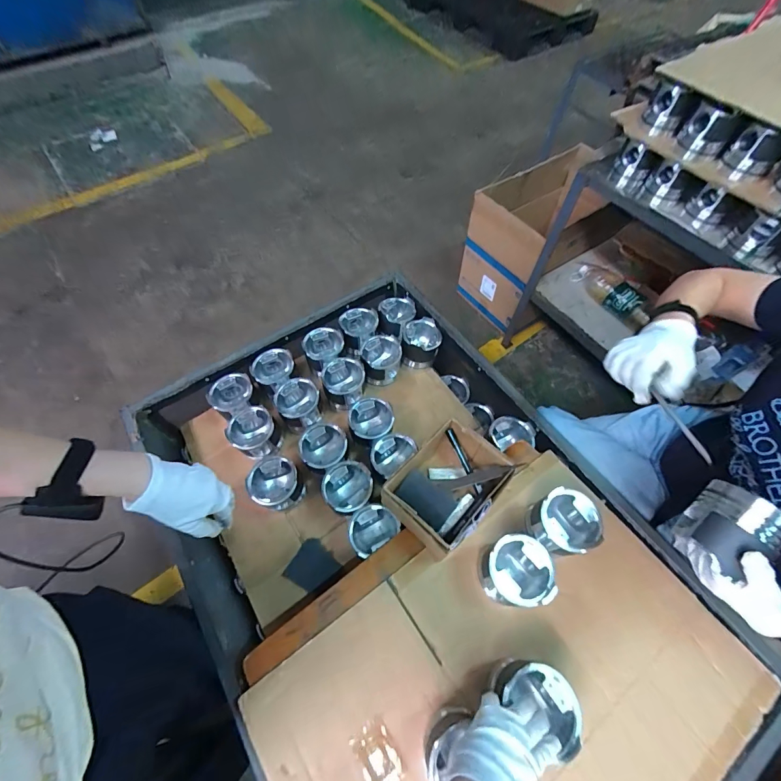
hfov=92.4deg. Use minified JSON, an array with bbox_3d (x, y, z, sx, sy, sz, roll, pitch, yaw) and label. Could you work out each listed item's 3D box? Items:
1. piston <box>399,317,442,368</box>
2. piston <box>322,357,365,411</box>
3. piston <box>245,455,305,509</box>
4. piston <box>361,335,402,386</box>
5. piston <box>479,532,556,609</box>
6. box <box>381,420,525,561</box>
[{"bbox_3d":[0.078,-0.116,0.958,0.093,0.086,0.113,10,61,5],"label":"piston"},{"bbox_3d":[-0.106,-0.012,0.886,0.096,0.079,0.100,0,61,0],"label":"piston"},{"bbox_3d":[-0.236,0.198,0.780,0.096,0.093,0.090,0,61,0],"label":"piston"},{"bbox_3d":[-0.022,-0.077,0.929,0.097,0.082,0.100,0,61,0],"label":"piston"},{"bbox_3d":[0.198,0.293,0.606,0.095,0.096,0.099,0,61,0],"label":"piston"},{"bbox_3d":[0.101,0.176,0.684,0.149,0.108,0.196,37,67,18],"label":"box"}]

